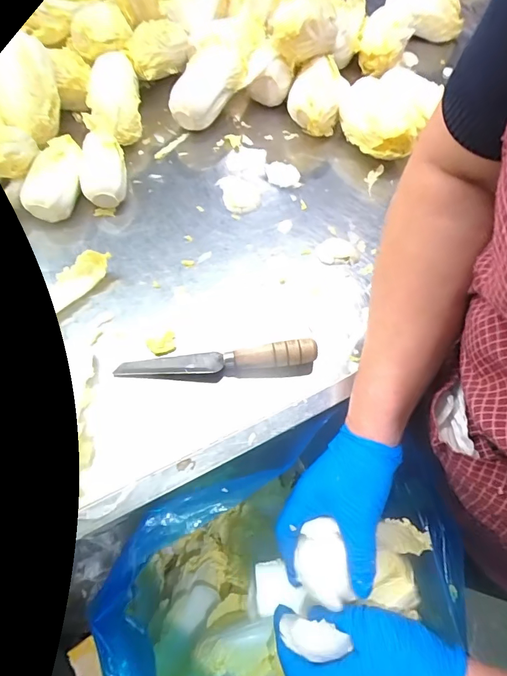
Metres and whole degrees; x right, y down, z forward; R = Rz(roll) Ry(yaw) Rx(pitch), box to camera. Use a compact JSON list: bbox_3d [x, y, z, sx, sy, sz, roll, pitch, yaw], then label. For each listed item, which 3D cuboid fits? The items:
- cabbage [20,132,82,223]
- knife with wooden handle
[{"bbox_3d":[-0.243,-0.193,0.486,0.060,0.050,0.111,16,61,6],"label":"cabbage"},{"bbox_3d":[-0.036,0.021,0.396,0.197,0.024,0.022,-4,61,-5],"label":"knife with wooden handle"}]

